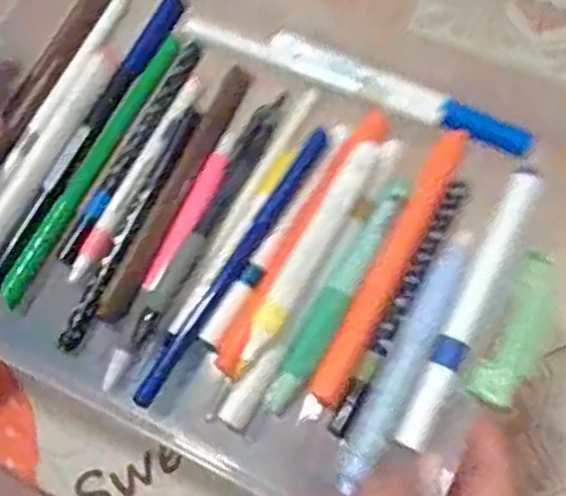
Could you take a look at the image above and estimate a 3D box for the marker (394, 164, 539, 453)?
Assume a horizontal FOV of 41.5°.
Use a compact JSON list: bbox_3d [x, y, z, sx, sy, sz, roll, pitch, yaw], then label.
[{"bbox_3d":[0.085,0.022,0.329,0.014,0.013,0.140,25,66,14],"label":"marker"}]

